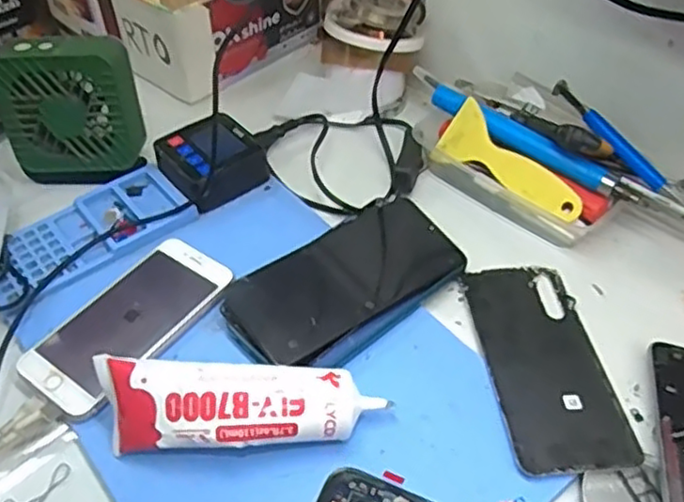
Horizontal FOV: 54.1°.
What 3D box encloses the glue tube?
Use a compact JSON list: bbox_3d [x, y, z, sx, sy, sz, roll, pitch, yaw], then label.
[{"bbox_3d":[-0.056,0.091,0.373,0.151,0.046,0.042,0,46,1],"label":"glue tube"}]

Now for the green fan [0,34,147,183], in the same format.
[{"bbox_3d":[-0.206,-0.108,0.510,0.098,0.096,0.051,-3,46,-1],"label":"green fan"}]

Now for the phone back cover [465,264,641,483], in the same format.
[{"bbox_3d":[0.126,0.067,0.421,0.070,0.010,0.152,-4,46,-2],"label":"phone back cover"}]

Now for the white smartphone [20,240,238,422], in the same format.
[{"bbox_3d":[-0.136,0.043,0.431,0.066,0.012,0.134,29,56,25],"label":"white smartphone"}]

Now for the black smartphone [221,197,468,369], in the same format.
[{"bbox_3d":[0.006,0.021,0.455,0.162,0.011,0.085,-32,63,-28],"label":"black smartphone"}]

